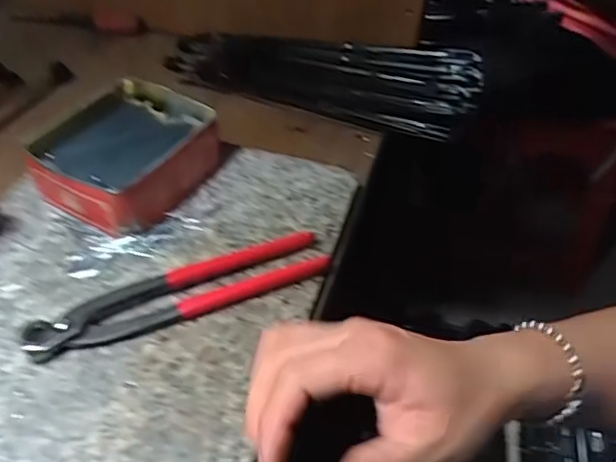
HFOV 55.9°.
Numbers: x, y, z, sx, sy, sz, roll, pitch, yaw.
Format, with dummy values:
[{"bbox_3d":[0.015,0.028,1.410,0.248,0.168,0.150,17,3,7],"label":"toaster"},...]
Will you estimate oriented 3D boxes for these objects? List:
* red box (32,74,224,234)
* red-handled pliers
[{"bbox_3d":[-0.140,-0.057,0.450,0.104,0.047,0.125,24,49,18],"label":"red box"},{"bbox_3d":[-0.081,0.040,0.382,0.196,0.018,0.032,-17,49,-19],"label":"red-handled pliers"}]

